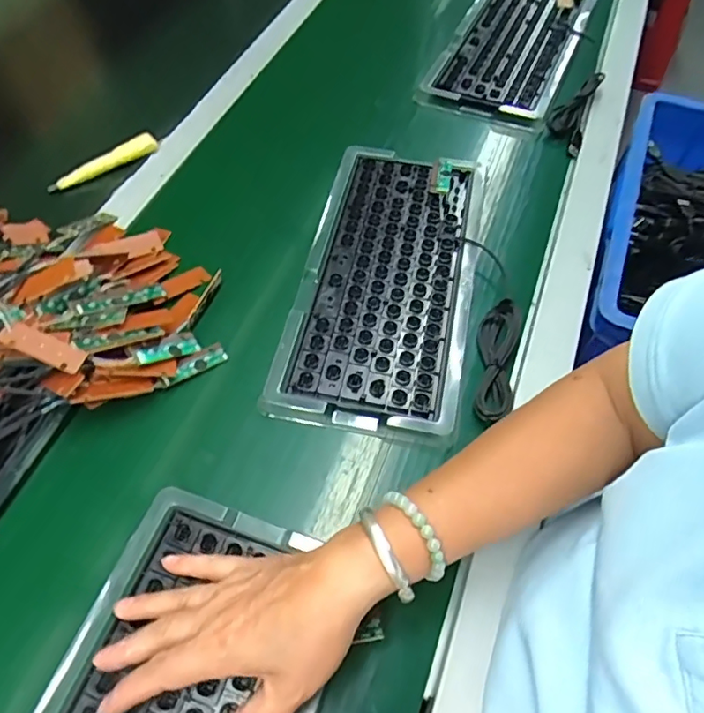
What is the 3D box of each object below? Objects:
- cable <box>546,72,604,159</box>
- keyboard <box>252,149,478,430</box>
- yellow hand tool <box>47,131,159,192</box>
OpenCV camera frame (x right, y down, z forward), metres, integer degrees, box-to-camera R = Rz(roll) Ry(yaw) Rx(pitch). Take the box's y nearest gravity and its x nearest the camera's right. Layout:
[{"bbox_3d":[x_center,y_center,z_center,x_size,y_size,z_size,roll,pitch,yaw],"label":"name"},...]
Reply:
[{"bbox_3d":[0.256,-0.283,0.649,0.043,0.029,0.142,18,61,16],"label":"cable"},{"bbox_3d":[0.033,-0.080,0.514,0.147,0.020,0.316,8,59,10],"label":"keyboard"},{"bbox_3d":[-0.271,-0.210,0.604,0.122,0.017,0.014,-31,60,-14],"label":"yellow hand tool"}]

